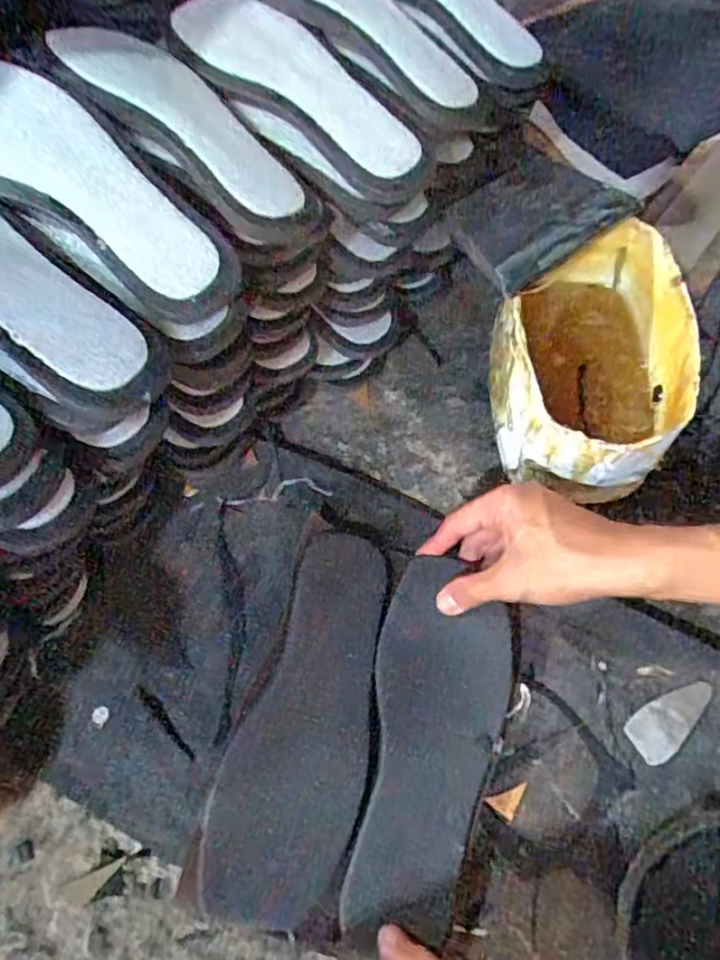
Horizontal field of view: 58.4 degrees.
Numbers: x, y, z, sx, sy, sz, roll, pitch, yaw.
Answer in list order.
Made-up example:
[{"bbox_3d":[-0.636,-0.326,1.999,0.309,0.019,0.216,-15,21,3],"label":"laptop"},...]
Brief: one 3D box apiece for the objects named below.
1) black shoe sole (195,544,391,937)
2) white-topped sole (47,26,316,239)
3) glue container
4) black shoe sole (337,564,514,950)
[{"bbox_3d":[-0.031,0.159,0.448,0.093,0.026,0.250,15,66,6],"label":"black shoe sole"},{"bbox_3d":[-0.111,-0.237,0.433,0.233,0.042,0.079,40,68,18],"label":"white-topped sole"},{"bbox_3d":[0.170,-0.084,0.502,0.125,0.121,0.194,0,64,-1],"label":"glue container"},{"bbox_3d":[0.052,0.170,0.437,0.089,0.018,0.234,6,65,9],"label":"black shoe sole"}]

